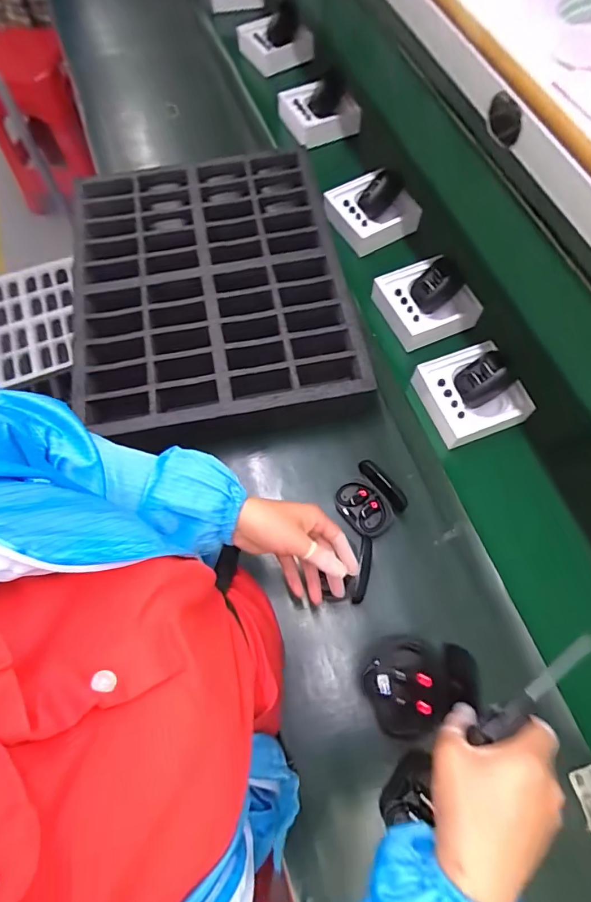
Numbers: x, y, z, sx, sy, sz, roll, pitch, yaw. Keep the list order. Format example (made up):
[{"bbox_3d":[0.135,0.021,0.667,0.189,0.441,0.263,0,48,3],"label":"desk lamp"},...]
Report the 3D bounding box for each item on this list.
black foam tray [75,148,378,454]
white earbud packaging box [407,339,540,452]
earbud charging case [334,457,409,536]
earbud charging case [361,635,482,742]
[{"bbox_3d":[-0.137,-0.272,0.751,0.422,0.074,0.584,-11,70,-4],"label":"black foam tray"},{"bbox_3d":[0.275,-0.090,0.706,0.132,0.051,0.140,-19,71,-7],"label":"white earbud packaging box"},{"bbox_3d":[0.100,0.074,0.631,0.074,0.079,0.086,-38,74,-13],"label":"earbud charging case"},{"bbox_3d":[0.114,0.208,0.405,0.097,0.026,0.081,-11,70,-4],"label":"earbud charging case"}]

